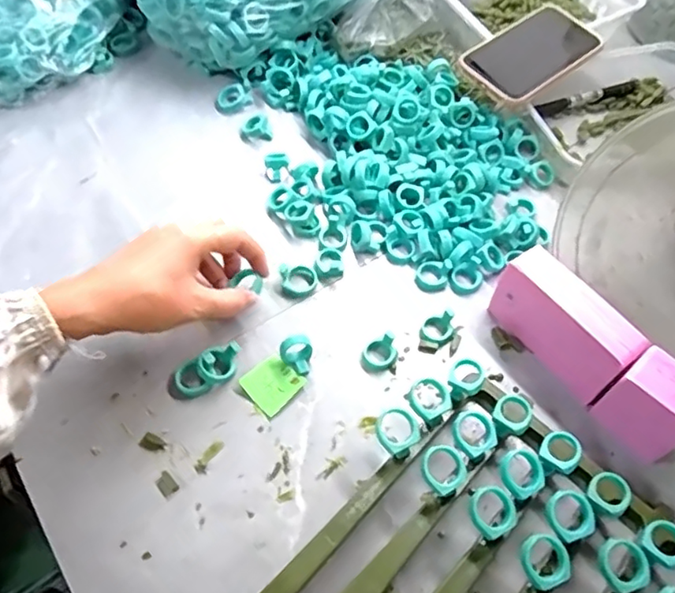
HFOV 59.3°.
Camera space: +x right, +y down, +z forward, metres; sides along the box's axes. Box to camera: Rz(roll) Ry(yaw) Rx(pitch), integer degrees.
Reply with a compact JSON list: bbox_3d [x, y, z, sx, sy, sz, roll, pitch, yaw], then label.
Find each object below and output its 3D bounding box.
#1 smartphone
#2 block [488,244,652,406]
[{"bbox_3d":[0.202,-0.247,0.602,0.167,0.013,0.080,-37,74,-26],"label":"smartphone"},{"bbox_3d":[0.170,0.019,0.451,0.040,0.066,0.112,-34,65,-21],"label":"block"}]

